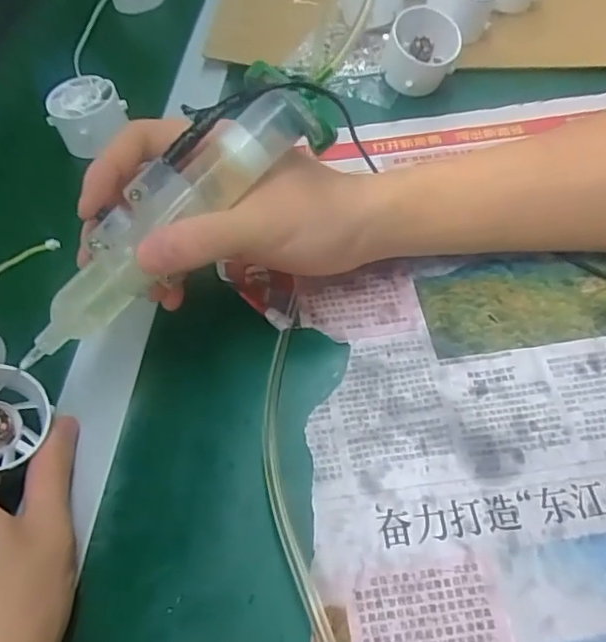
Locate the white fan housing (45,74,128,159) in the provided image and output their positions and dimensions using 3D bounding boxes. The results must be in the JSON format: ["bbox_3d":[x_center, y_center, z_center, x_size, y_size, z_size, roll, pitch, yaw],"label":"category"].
[{"bbox_3d":[-0.160,-0.154,0.440,0.051,0.033,0.047,-31,60,-17],"label":"white fan housing"}]

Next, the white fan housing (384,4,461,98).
[{"bbox_3d":[0.087,-0.197,0.434,0.054,0.043,0.047,7,57,8],"label":"white fan housing"}]

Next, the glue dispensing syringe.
[{"bbox_3d":[-0.060,-0.044,0.269,0.171,0.030,0.036,-43,62,0],"label":"glue dispensing syringe"}]

